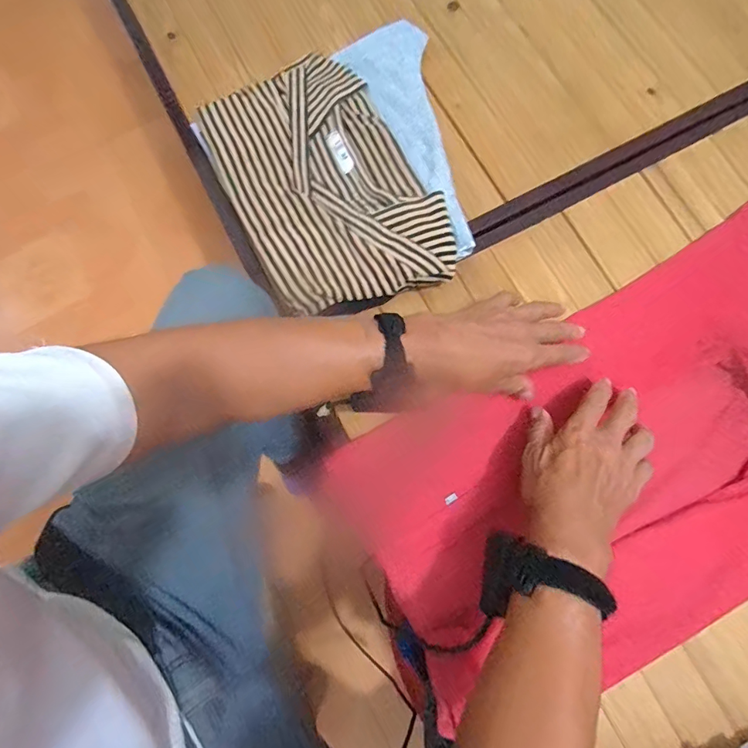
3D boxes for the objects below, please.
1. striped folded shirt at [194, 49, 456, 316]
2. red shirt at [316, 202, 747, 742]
[{"bbox_3d":[-0.059,-0.220,0.520,0.199,0.044,0.327,-27,78,-3],"label":"striped folded shirt"},{"bbox_3d":[0.297,0.064,0.470,0.669,0.044,0.356,-23,79,-3],"label":"red shirt"}]

